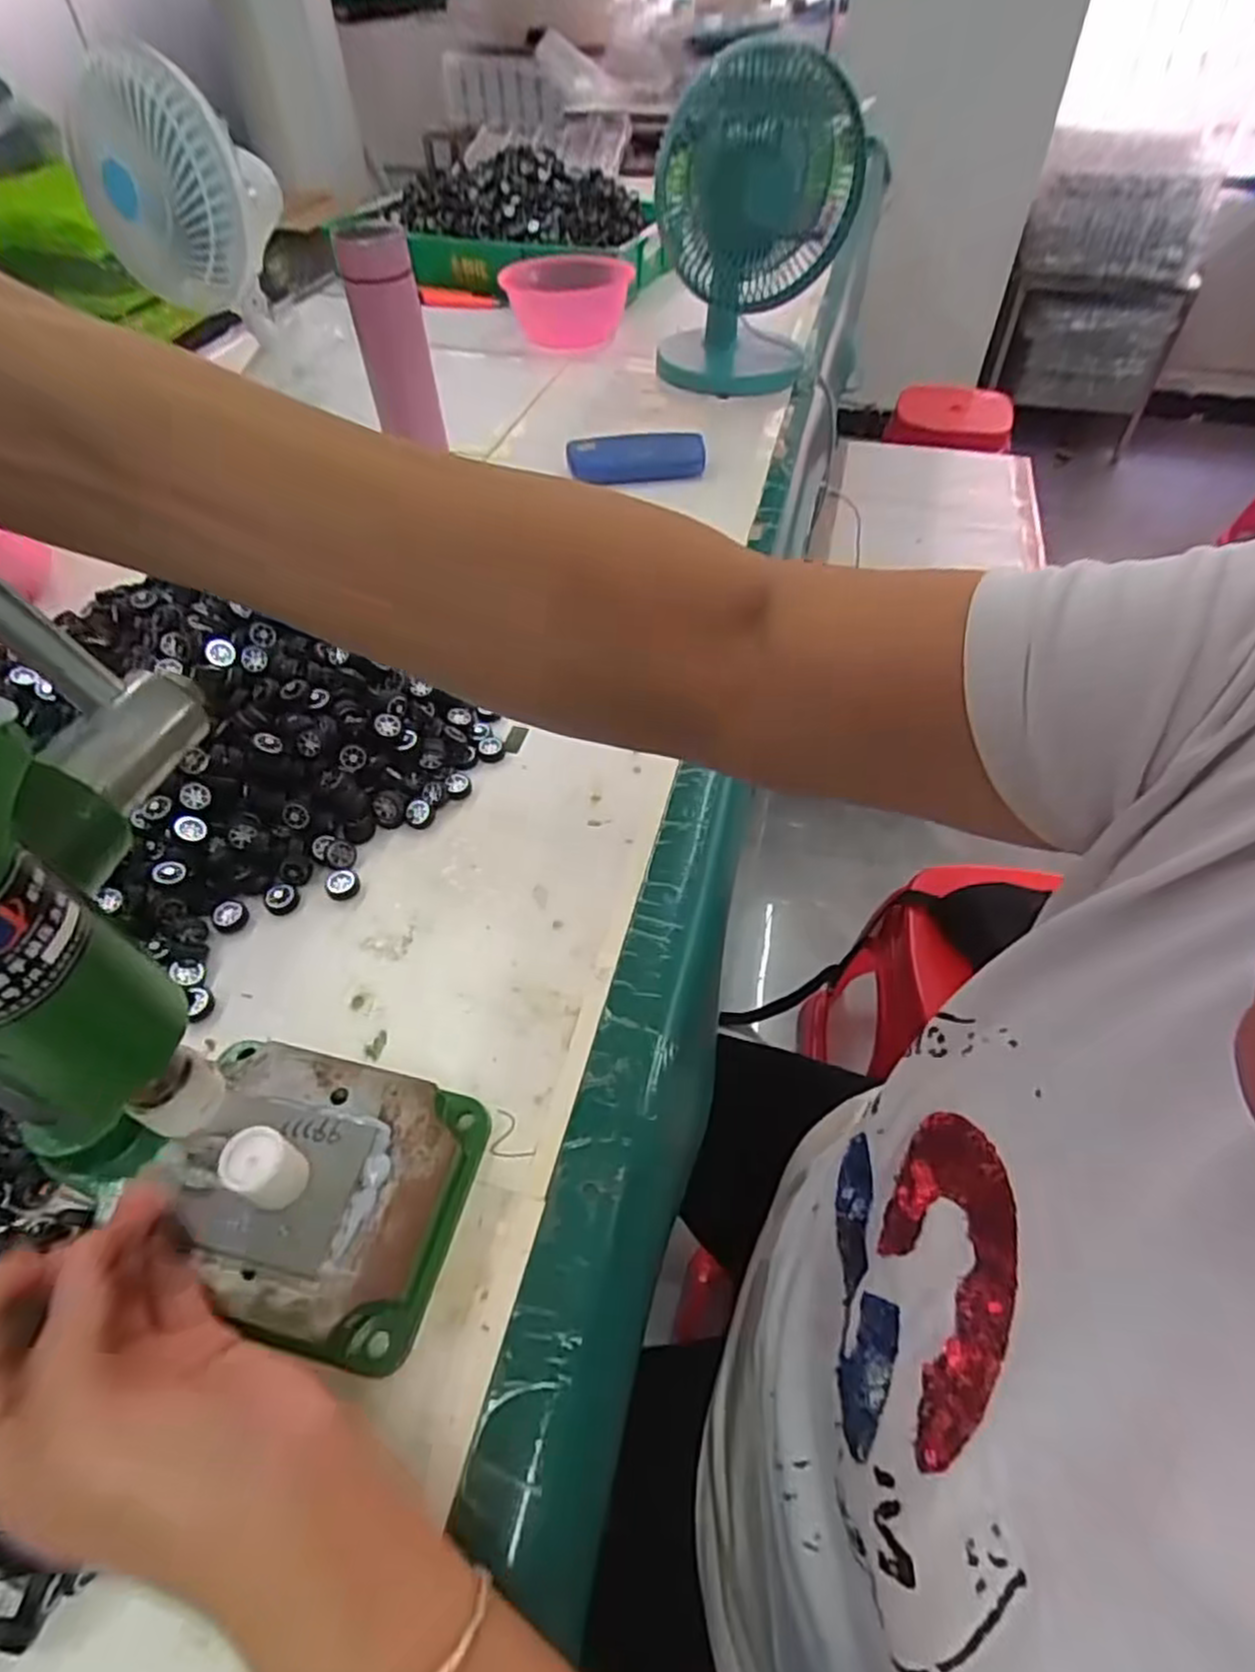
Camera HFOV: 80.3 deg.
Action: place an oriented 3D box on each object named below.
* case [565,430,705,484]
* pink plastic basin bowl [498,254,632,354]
[{"bbox_3d":[0.011,-0.414,0.817,0.151,0.039,0.051,-10,50,-8],"label":"case"},{"bbox_3d":[-0.090,-0.789,1.098,0.187,0.088,0.173,0,50,0],"label":"pink plastic basin bowl"}]

